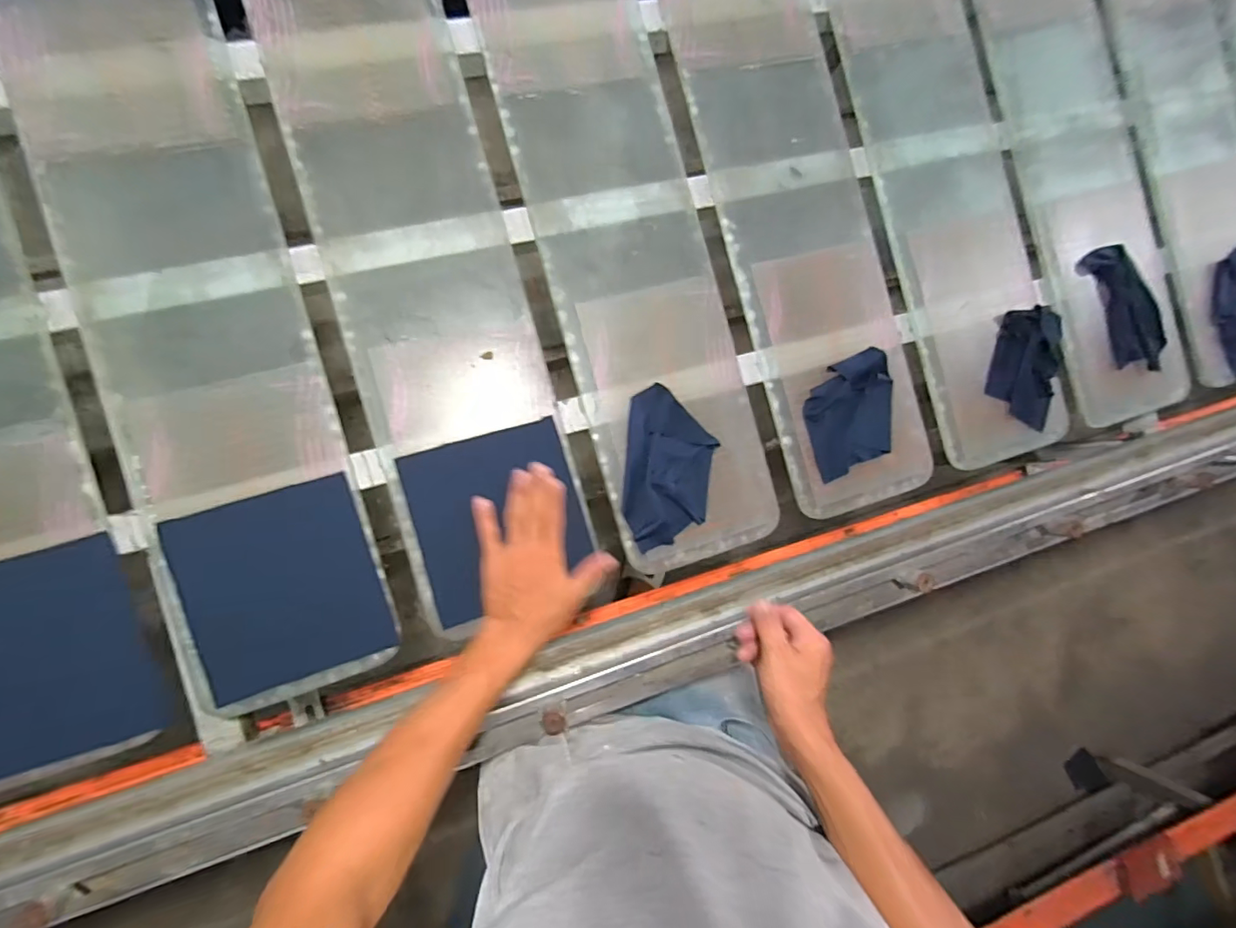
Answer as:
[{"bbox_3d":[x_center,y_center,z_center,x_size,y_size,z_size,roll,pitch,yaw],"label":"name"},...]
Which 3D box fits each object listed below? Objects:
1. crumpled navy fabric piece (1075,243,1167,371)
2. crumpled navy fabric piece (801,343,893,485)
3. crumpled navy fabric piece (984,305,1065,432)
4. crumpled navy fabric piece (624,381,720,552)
[{"bbox_3d":[0.728,-0.221,0.770,0.101,0.017,0.188,-22,93,-9],"label":"crumpled navy fabric piece"},{"bbox_3d":[0.298,-0.064,0.678,0.133,0.020,0.131,-23,93,-9],"label":"crumpled navy fabric piece"},{"bbox_3d":[0.562,-0.133,0.732,0.106,0.034,0.159,8,88,-9],"label":"crumpled navy fabric piece"},{"bbox_3d":[0.061,0.006,0.633,0.103,0.013,0.184,5,89,-10],"label":"crumpled navy fabric piece"}]

